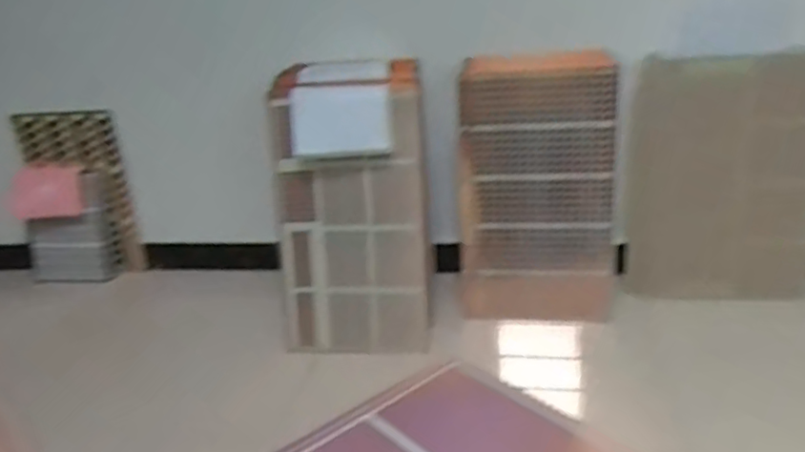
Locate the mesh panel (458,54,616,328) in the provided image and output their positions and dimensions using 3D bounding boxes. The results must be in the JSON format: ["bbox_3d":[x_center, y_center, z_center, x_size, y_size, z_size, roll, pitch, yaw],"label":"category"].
[{"bbox_3d":[0.314,-0.066,1.509,0.359,0.596,0.105,-1,25,9],"label":"mesh panel"}]

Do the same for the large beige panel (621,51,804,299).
[{"bbox_3d":[0.773,-0.108,1.557,0.424,0.576,0.037,3,15,12],"label":"large beige panel"}]

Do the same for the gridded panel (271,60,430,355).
[{"bbox_3d":[-0.111,-0.038,1.480,0.330,0.622,0.227,-3,24,6],"label":"gridded panel"}]

